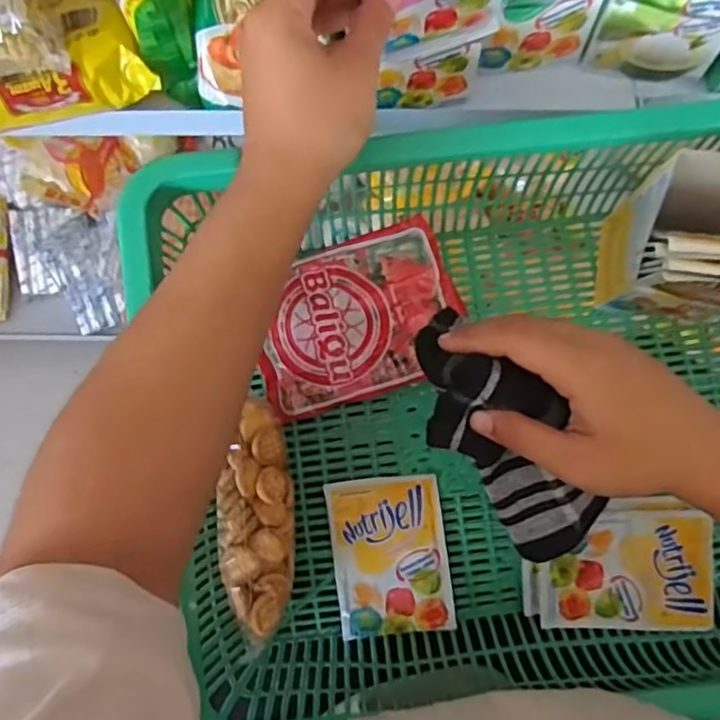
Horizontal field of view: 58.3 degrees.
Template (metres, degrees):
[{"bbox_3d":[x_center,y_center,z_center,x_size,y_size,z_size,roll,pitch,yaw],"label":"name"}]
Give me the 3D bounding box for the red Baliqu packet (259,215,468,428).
[{"bbox_3d":[-0.003,-0.031,0.462,0.145,0.025,0.112,-16,76,-2],"label":"red Baliqu packet"}]

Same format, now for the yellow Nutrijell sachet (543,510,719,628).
[{"bbox_3d":[0.177,0.139,0.428,0.109,0.006,0.078,-1,91,4],"label":"yellow Nutrijell sachet"}]

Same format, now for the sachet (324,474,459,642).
[{"bbox_3d":[0.021,0.134,0.441,0.078,0.010,0.103,-8,76,0],"label":"sachet"}]

